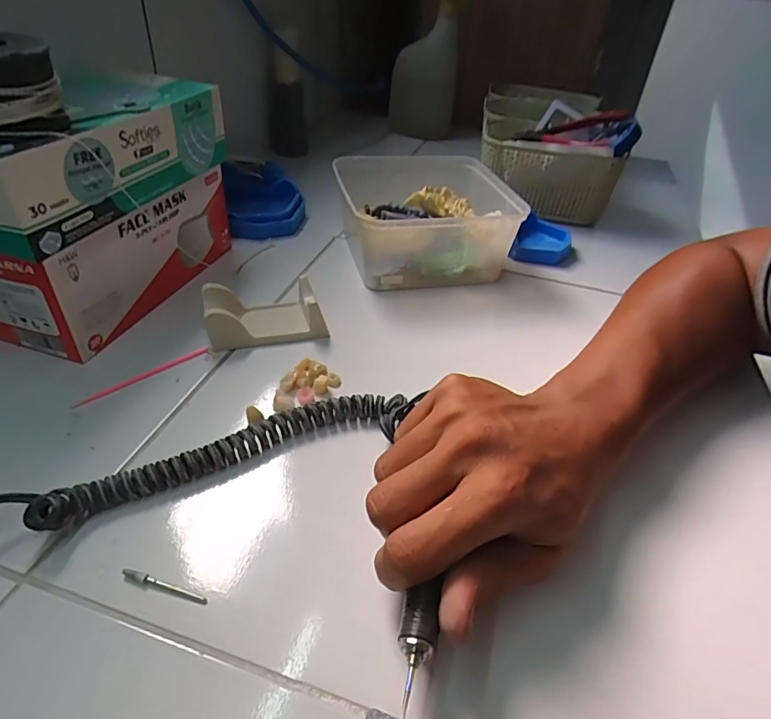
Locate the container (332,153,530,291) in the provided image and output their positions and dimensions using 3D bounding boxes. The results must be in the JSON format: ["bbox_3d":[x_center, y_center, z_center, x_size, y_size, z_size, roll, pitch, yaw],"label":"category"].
[{"bbox_3d":[0.037,-0.149,0.514,0.157,0.067,0.171,-6,40,-12],"label":"container"}]

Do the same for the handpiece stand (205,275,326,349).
[{"bbox_3d":[-0.096,-0.038,0.397,0.087,0.033,0.045,-11,41,-18],"label":"handpiece stand"}]

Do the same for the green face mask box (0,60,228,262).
[{"bbox_3d":[-0.220,-0.155,0.362,0.108,0.074,0.214,15,40,14],"label":"green face mask box"}]

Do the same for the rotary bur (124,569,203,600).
[{"bbox_3d":[-0.108,0.108,0.243,0.043,0.004,0.004,13,39,11],"label":"rotary bur"}]

